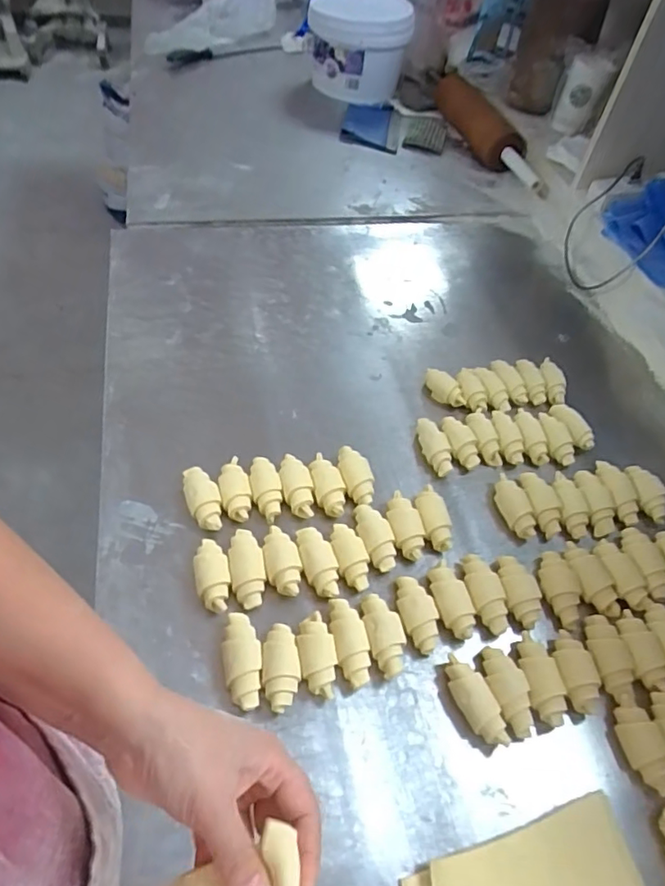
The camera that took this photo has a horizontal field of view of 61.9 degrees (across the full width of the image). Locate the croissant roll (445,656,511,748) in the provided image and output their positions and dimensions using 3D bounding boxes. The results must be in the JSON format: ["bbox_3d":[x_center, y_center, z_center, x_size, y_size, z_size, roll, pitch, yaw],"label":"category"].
[{"bbox_3d":[0.131,0.240,0.515,0.029,0.033,0.081,-16,57,-17],"label":"croissant roll"}]

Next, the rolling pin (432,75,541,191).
[{"bbox_3d":[0.315,-0.652,1.149,0.079,0.077,0.429,-15,56,-16],"label":"rolling pin"}]

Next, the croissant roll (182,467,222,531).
[{"bbox_3d":[-0.143,0.061,0.615,0.034,0.027,0.078,-18,57,-18],"label":"croissant roll"}]

